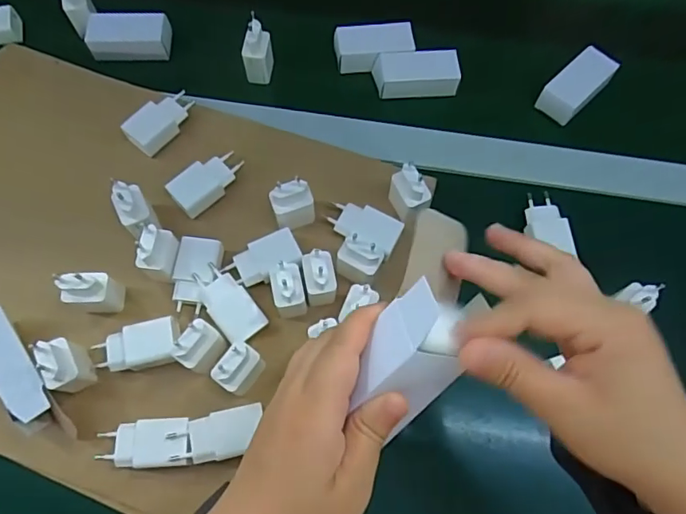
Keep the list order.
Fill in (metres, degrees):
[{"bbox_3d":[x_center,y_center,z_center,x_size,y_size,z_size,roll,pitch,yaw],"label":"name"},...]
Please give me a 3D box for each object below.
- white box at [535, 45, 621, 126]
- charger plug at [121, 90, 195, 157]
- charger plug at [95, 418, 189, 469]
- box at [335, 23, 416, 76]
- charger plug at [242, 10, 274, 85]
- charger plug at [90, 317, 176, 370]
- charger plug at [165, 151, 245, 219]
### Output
[{"bbox_3d":[0.273,-0.201,0.593,0.097,0.028,0.045,-42,76,-15],"label":"white box"},{"bbox_3d":[-0.200,-0.149,0.559,0.040,0.029,0.083,34,72,11],"label":"charger plug"},{"bbox_3d":[-0.170,0.162,0.442,0.077,0.031,0.038,-2,69,-2],"label":"charger plug"},{"bbox_3d":[0.038,-0.253,0.616,0.092,0.023,0.050,-6,70,-3],"label":"box"},{"bbox_3d":[-0.099,-0.238,0.590,0.030,0.068,0.042,5,69,1],"label":"charger plug"},{"bbox_3d":[-0.190,0.084,0.472,0.080,0.028,0.040,-11,70,-5],"label":"charger plug"},{"bbox_3d":[-0.140,-0.078,0.533,0.079,0.026,0.039,-42,75,-15],"label":"charger plug"}]

